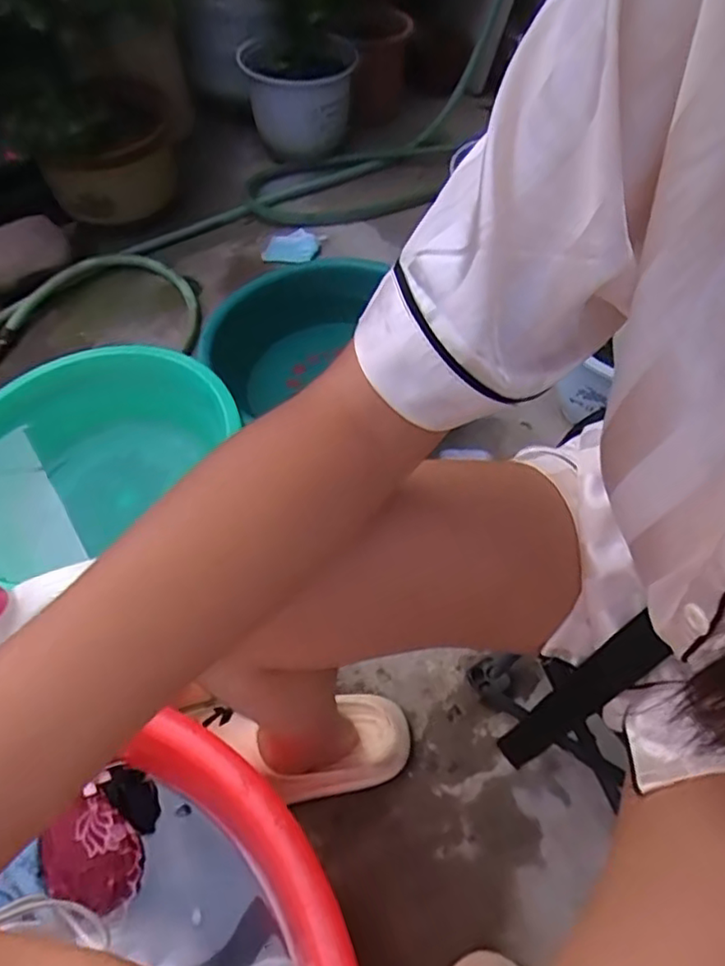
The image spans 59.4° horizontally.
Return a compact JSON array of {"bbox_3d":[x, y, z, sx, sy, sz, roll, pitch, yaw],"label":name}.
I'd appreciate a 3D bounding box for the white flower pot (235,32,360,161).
[{"bbox_3d":[-0.113,-0.716,1.188,0.202,0.177,0.170,-3,52,-7],"label":"white flower pot"}]

